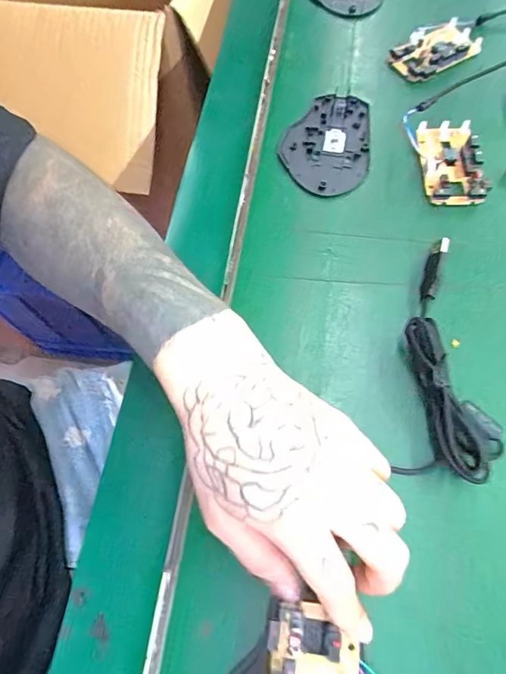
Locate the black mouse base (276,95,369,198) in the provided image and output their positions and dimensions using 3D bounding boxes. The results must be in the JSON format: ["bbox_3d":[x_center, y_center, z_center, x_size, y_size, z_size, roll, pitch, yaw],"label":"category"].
[{"bbox_3d":[0.061,-0.165,0.365,0.072,0.005,0.106,5,67,4],"label":"black mouse base"}]

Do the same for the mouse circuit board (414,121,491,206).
[{"bbox_3d":[0.160,-0.144,0.348,0.047,0.015,0.079,0,67,3],"label":"mouse circuit board"}]

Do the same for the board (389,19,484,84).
[{"bbox_3d":[0.171,-0.272,0.408,0.088,0.011,0.050,-34,69,-11],"label":"board"}]

